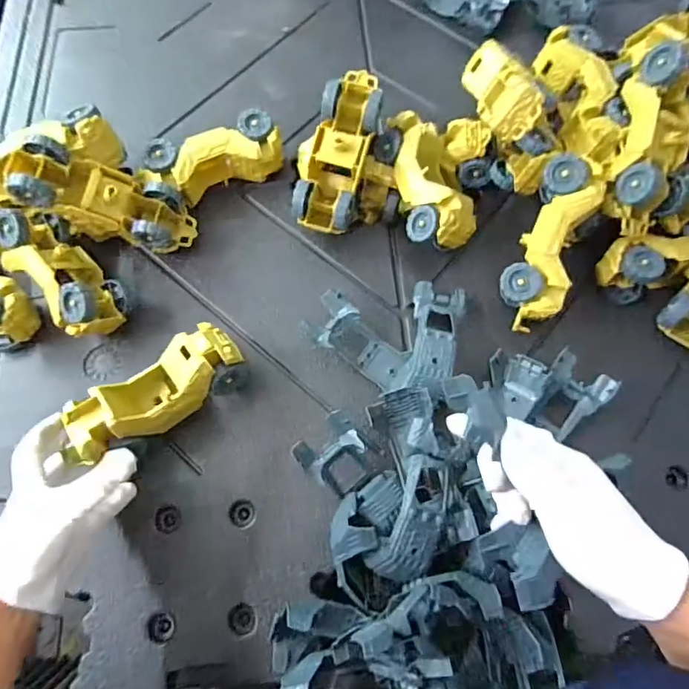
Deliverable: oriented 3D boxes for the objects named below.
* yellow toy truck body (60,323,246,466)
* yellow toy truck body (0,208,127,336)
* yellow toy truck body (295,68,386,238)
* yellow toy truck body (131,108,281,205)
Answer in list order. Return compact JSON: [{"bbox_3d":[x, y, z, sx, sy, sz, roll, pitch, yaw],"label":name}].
[{"bbox_3d":[-0.174,0.044,0.457,0.159,0.057,0.063,-30,73,-17],"label":"yellow toy truck body"},{"bbox_3d":[-0.294,-0.072,0.511,0.076,0.073,0.156,-41,75,-14],"label":"yellow toy truck body"},{"bbox_3d":[-0.001,-0.209,0.533,0.064,0.059,0.178,15,88,5],"label":"yellow toy truck body"},{"bbox_3d":[-0.154,-0.208,0.568,0.169,0.061,0.063,-19,71,-7],"label":"yellow toy truck body"}]

